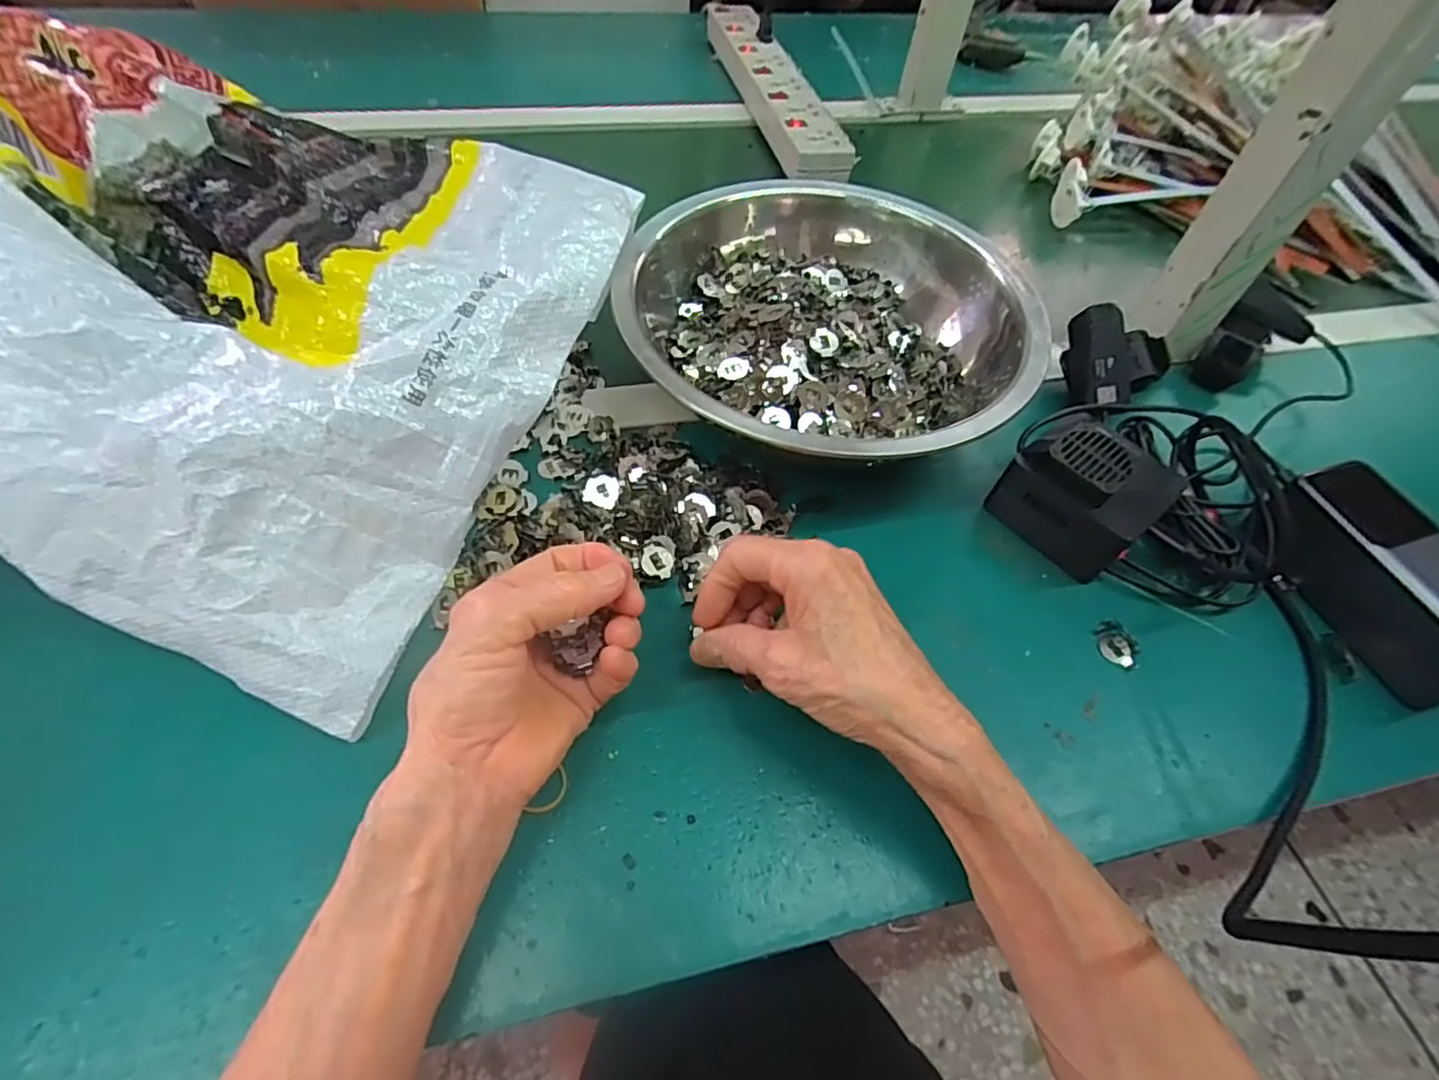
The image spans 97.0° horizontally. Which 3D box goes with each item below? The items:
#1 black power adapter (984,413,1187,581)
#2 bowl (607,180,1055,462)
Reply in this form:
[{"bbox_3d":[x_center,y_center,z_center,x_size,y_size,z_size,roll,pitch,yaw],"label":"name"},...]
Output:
[{"bbox_3d":[0.214,-0.029,0.370,0.068,0.060,0.073,-31,63,-23],"label":"black power adapter"},{"bbox_3d":[0.070,-0.139,0.420,0.246,0.074,0.246,2,55,-3],"label":"bowl"}]

